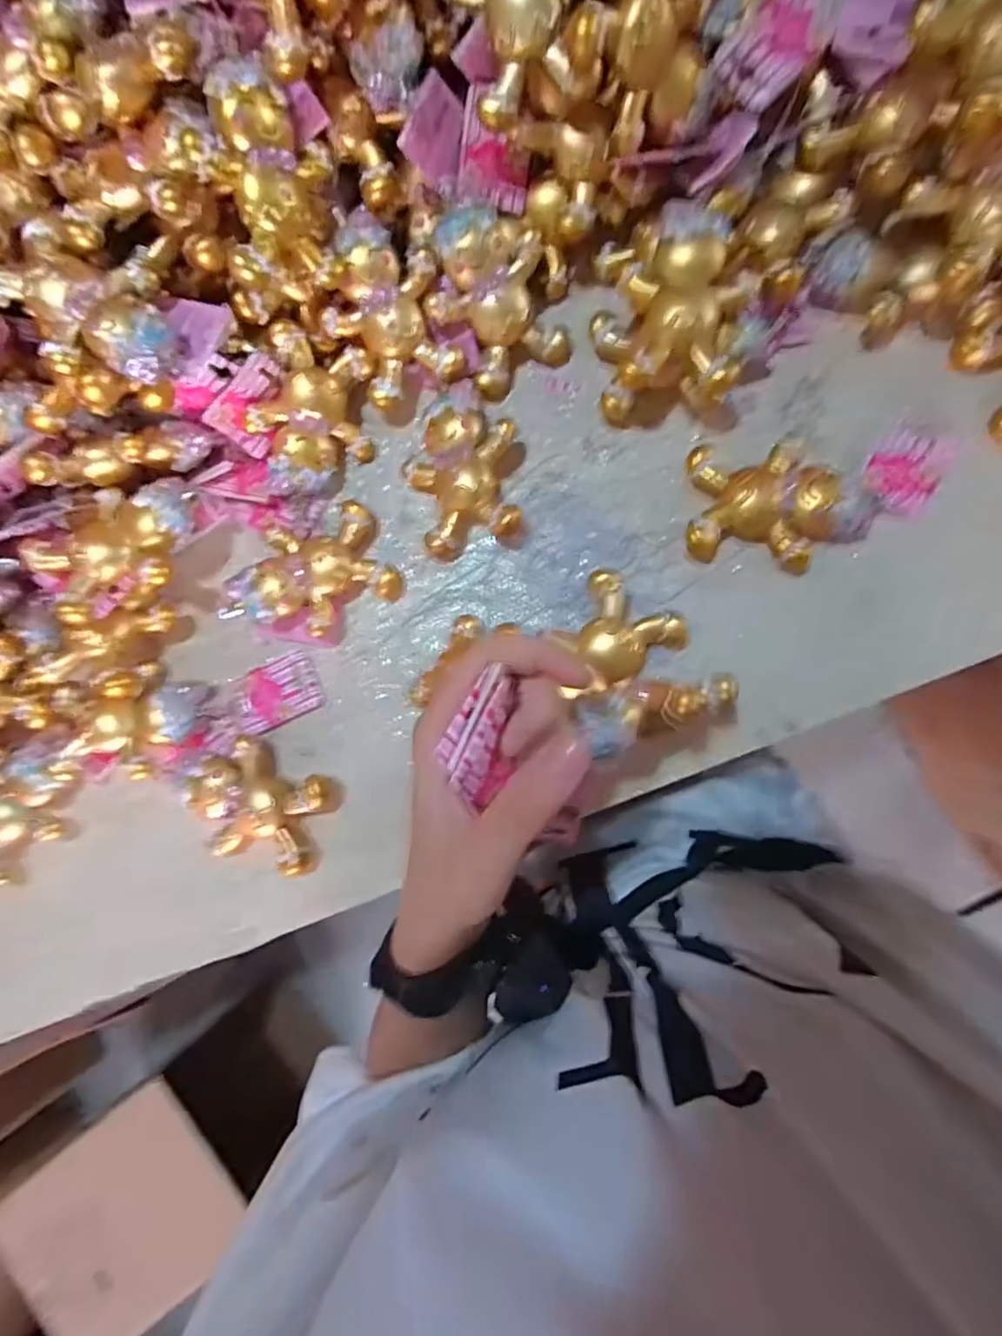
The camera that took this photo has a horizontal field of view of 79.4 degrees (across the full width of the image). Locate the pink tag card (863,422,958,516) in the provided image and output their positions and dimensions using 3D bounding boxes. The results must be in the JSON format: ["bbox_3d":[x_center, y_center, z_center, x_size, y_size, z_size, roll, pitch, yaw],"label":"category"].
[{"bbox_3d":[0.258,-0.128,0.383,0.045,0.007,0.057,21,92,7],"label":"pink tag card"}]

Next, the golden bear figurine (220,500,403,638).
[{"bbox_3d":[-0.136,-0.062,0.424,0.119,0.037,0.079,-30,83,4],"label":"golden bear figurine"}]

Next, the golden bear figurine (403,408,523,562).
[{"bbox_3d":[-0.024,-0.128,0.416,0.076,0.032,0.088,-15,84,6],"label":"golden bear figurine"}]

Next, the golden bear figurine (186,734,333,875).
[{"bbox_3d":[-0.171,0.096,0.429,0.101,0.040,0.084,21,89,8],"label":"golden bear figurine"}]

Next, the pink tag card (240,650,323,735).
[{"bbox_3d":[-0.163,0.018,0.441,0.061,0.011,0.045,-27,83,5],"label":"pink tag card"}]

